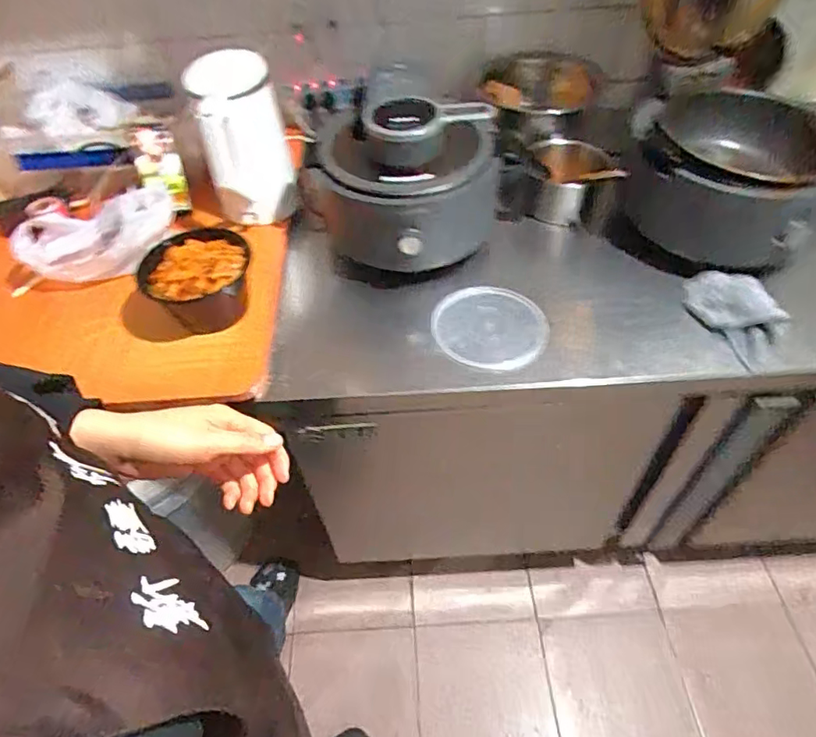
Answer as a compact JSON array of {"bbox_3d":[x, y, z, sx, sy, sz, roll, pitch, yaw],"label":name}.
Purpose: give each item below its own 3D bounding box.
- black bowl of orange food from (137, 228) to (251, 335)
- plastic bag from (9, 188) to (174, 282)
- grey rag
[{"bbox_3d":[-0.313,-0.132,0.825,0.169,0.096,0.159,-2,50,2],"label":"black bowl of orange food"},{"bbox_3d":[-0.511,-0.218,0.886,0.236,0.103,0.093,-12,50,-6],"label":"plastic bag"},{"bbox_3d":[0.494,-0.081,0.790,0.102,0.033,0.180,-16,50,-10],"label":"grey rag"}]

